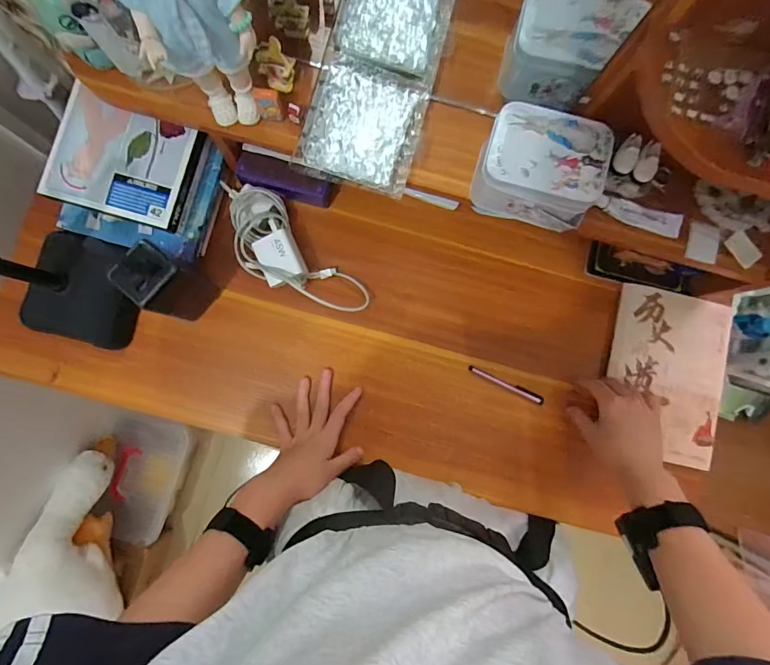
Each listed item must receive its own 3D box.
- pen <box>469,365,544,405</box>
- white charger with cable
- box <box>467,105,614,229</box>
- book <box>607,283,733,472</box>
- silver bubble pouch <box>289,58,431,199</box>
[{"bbox_3d":[0.153,0.065,0.531,0.100,0.007,0.011,26,84,-3],"label":"pen"},{"bbox_3d":[-0.120,-0.092,0.512,0.086,0.042,0.212,-43,90,-6],"label":"white charger with cable"},{"bbox_3d":[0.145,-0.157,0.400,0.112,0.066,0.084,18,85,-4],"label":"box"},{"bbox_3d":[0.357,0.054,0.534,0.145,0.016,0.207,13,85,-4],"label":"book"},{"bbox_3d":[-0.021,-0.200,0.413,0.109,0.019,0.111,16,85,-4],"label":"silver bubble pouch"}]

